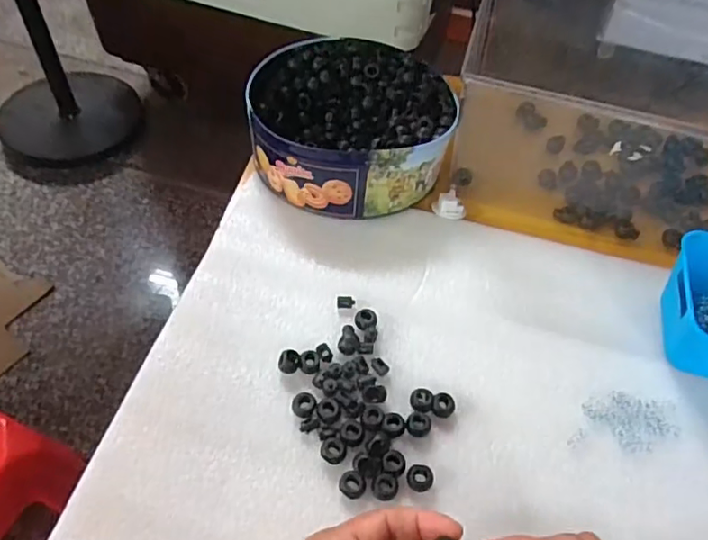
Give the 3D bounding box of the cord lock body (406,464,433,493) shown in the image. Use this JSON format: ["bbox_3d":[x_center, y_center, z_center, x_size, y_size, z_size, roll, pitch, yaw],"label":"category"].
[{"bbox_3d":[0.045,0.142,0.386,0.017,0.009,0.017,2,54,-3],"label":"cord lock body"}]

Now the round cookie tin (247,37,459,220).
[{"bbox_3d":[-0.006,-0.144,0.557,0.187,0.067,0.198,2,54,-3],"label":"round cookie tin"}]

